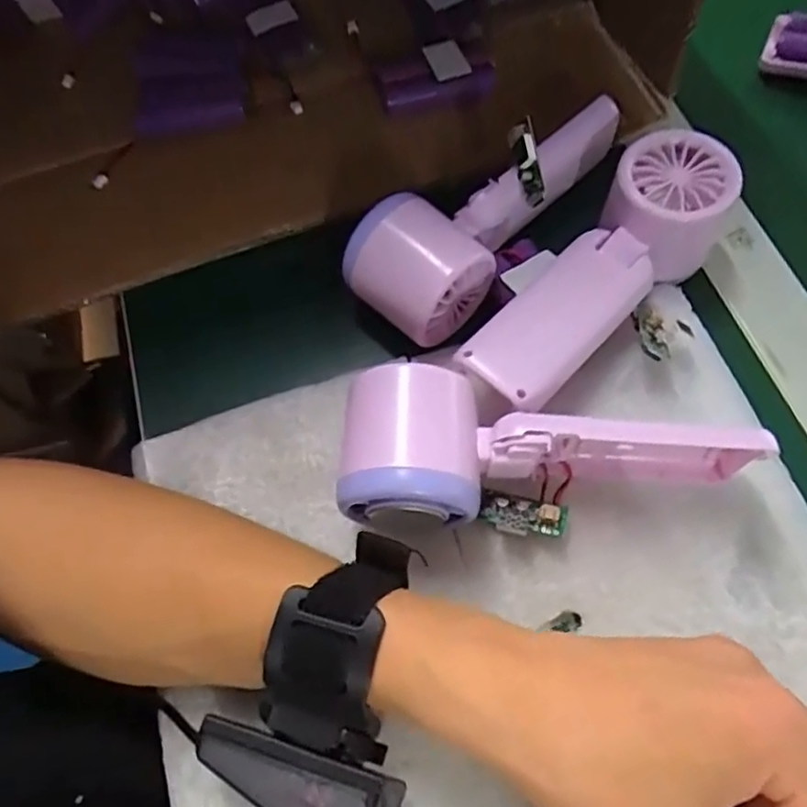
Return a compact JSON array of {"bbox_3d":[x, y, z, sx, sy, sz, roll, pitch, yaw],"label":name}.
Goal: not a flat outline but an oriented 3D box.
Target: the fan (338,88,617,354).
[{"bbox_3d":[0.043,-0.104,0.324,0.058,0.050,0.166,37,73,20],"label":"fan"}]

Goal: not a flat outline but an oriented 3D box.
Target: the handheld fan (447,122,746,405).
[{"bbox_3d":[0.089,-0.057,0.307,0.163,0.058,0.054,-42,68,-14],"label":"handheld fan"}]

